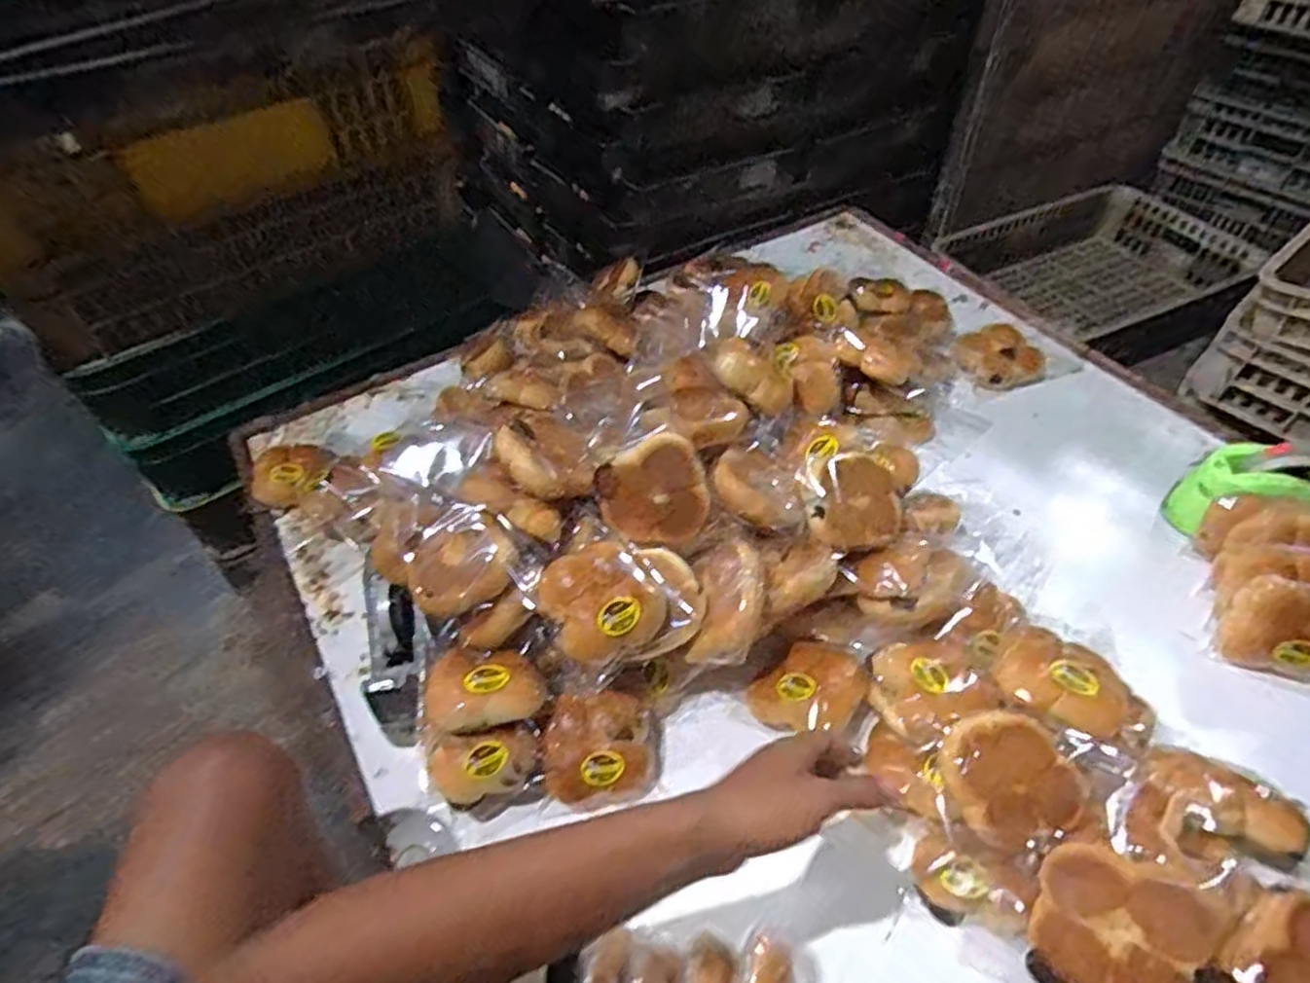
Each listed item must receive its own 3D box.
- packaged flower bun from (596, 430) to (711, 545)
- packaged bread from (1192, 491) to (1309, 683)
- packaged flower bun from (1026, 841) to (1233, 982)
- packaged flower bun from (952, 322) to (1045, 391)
[{"bbox_3d":[-0.001,-0.001,0.742,0.108,0.106,0.045,-20,11,12],"label":"packaged flower bun"},{"bbox_3d":[0.693,0.105,0.792,0.112,0.106,0.187,10,50,11],"label":"packaged bread"},{"bbox_3d":[0.362,0.347,0.553,0.121,0.060,0.133,-18,61,36],"label":"packaged flower bun"},{"bbox_3d":[0.528,-0.206,1.100,0.119,0.048,0.106,-16,50,-12],"label":"packaged flower bun"}]

